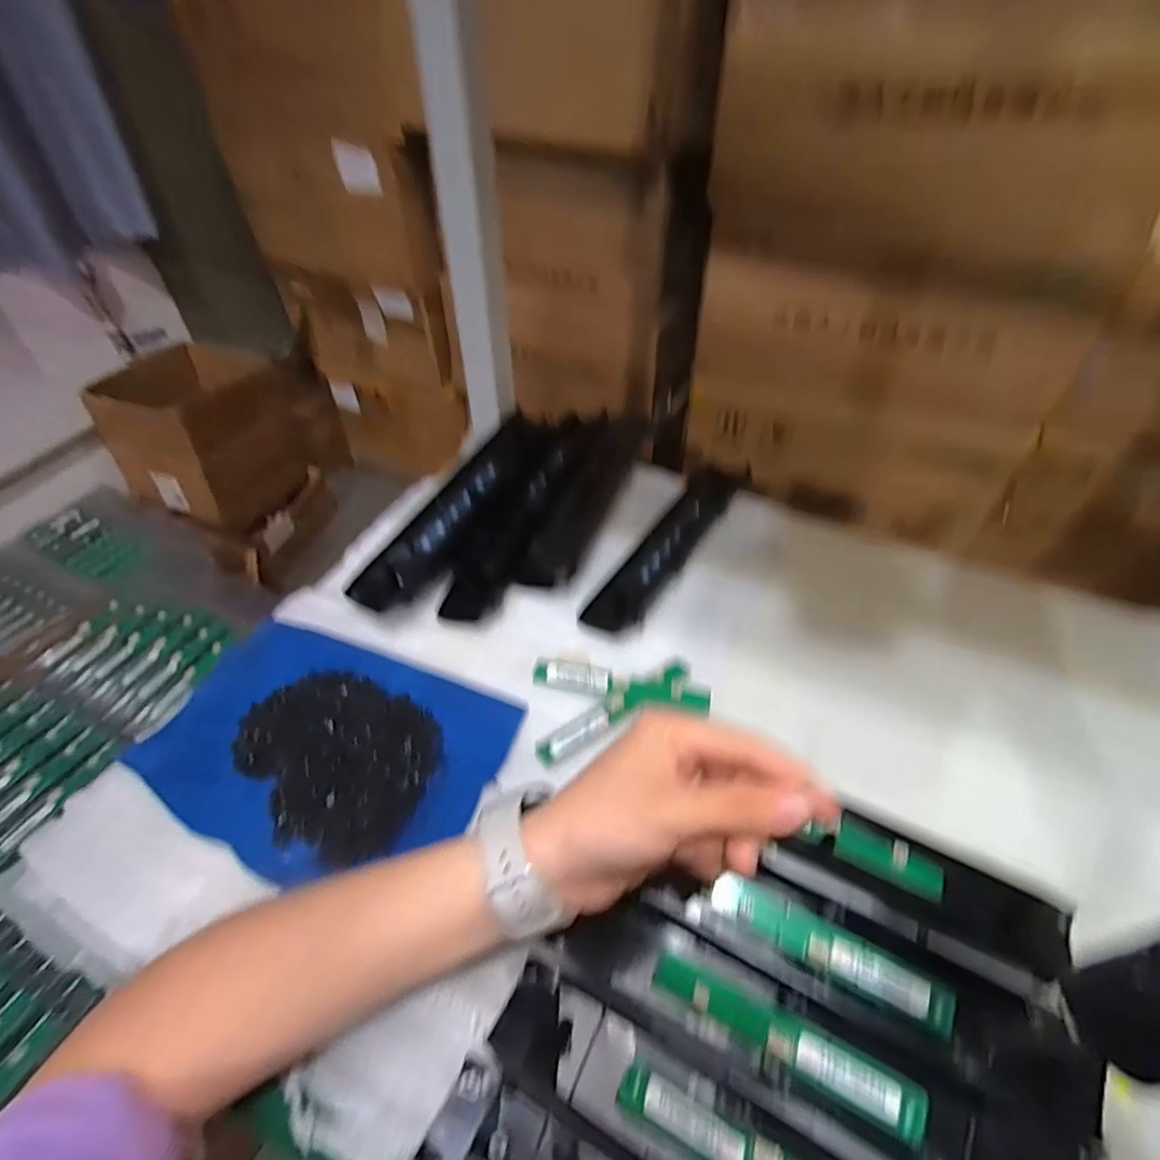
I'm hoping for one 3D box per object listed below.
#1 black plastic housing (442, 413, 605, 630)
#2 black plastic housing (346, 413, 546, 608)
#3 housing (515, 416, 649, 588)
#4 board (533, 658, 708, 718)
[{"bbox_3d":[-0.045,-0.079,0.581,0.050,0.034,0.295,17,49,15],"label":"black plastic housing"},{"bbox_3d":[-0.112,-0.069,0.568,0.060,0.048,0.279,19,49,17],"label":"black plastic housing"},{"bbox_3d":[0.011,-0.089,0.600,0.053,0.029,0.270,15,48,14],"label":"housing"},{"bbox_3d":[0.031,0.082,0.455,0.138,0.010,0.031,12,47,11],"label":"board"}]

